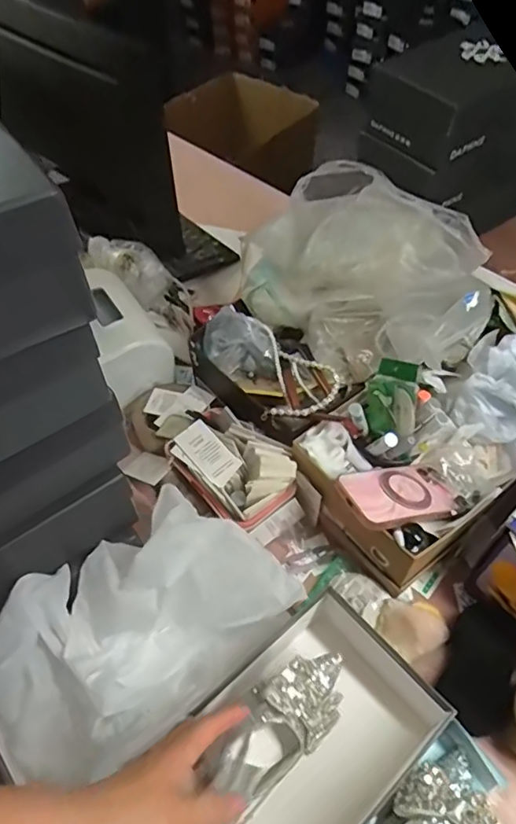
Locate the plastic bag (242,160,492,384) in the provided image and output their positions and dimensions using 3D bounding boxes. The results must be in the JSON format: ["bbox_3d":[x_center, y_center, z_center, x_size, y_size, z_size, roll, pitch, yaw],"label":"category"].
[{"bbox_3d":[0.140,-0.189,0.728,0.331,0.119,0.254,34,61,24],"label":"plastic bag"}]

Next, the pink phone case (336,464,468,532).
[{"bbox_3d":[0.152,0.088,0.598,0.127,0.010,0.077,-5,37,-26],"label":"pink phone case"}]

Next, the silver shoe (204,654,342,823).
[{"bbox_3d":[-0.008,0.321,0.489,0.063,0.073,0.243,34,67,23],"label":"silver shoe"}]

